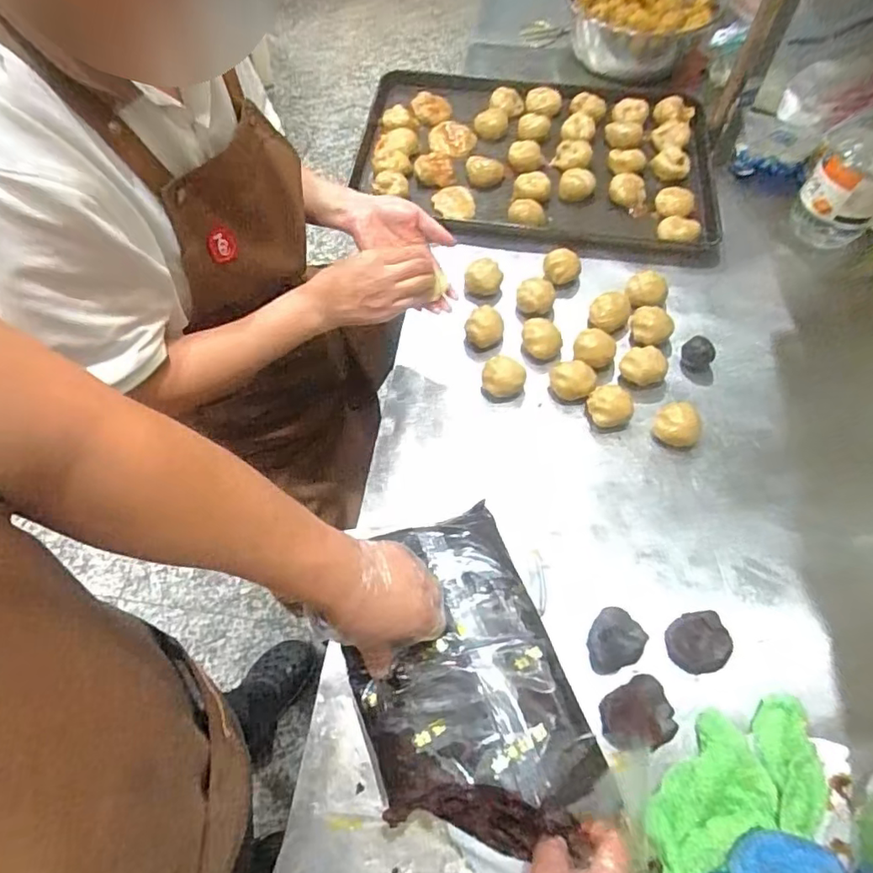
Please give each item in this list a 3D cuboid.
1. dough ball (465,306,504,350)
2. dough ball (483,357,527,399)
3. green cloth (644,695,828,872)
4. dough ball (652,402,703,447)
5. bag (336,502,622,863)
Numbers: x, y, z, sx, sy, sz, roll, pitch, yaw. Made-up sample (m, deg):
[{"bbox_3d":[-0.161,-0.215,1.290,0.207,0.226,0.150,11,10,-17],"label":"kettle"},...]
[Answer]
[{"bbox_3d":[0.068,-0.151,0.799,0.051,0.035,0.054,0,61,0],"label":"dough ball"},{"bbox_3d":[0.089,-0.078,0.753,0.058,0.037,0.056,8,61,5],"label":"dough ball"},{"bbox_3d":[0.273,0.322,0.522,0.210,0.032,0.115,-16,62,-9],"label":"green cloth"},{"bbox_3d":[0.307,-0.013,0.718,0.055,0.042,0.050,0,61,0],"label":"dough ball"},{"bbox_3d":[0.021,0.233,0.546,0.189,0.063,0.313,-18,62,-10],"label":"bag"}]

